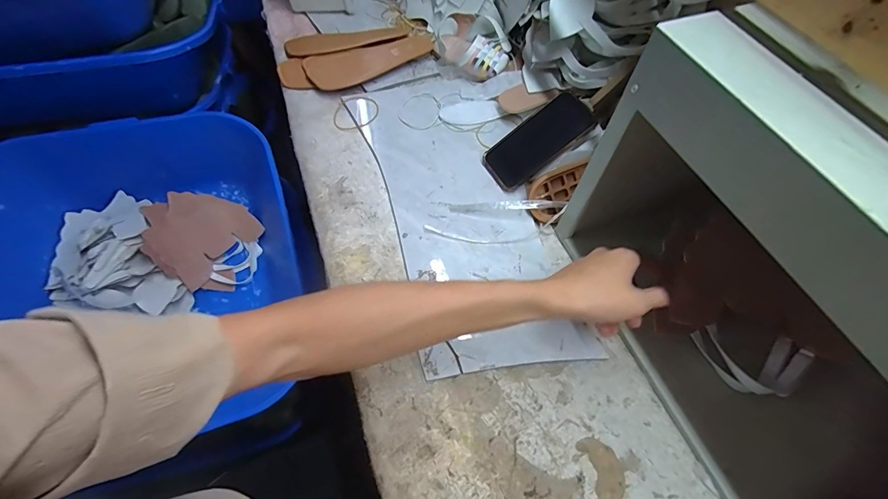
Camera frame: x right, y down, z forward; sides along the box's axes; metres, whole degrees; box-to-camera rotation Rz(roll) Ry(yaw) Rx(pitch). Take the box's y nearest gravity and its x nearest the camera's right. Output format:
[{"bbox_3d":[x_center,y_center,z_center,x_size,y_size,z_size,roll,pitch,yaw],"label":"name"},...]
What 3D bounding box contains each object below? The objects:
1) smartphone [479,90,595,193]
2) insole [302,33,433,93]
[{"bbox_3d":[0.129,-0.150,0.539,0.151,0.005,0.073,-38,71,16],"label":"smartphone"},{"bbox_3d":[-0.123,-0.324,0.663,0.219,0.008,0.086,-19,69,-11],"label":"insole"}]

